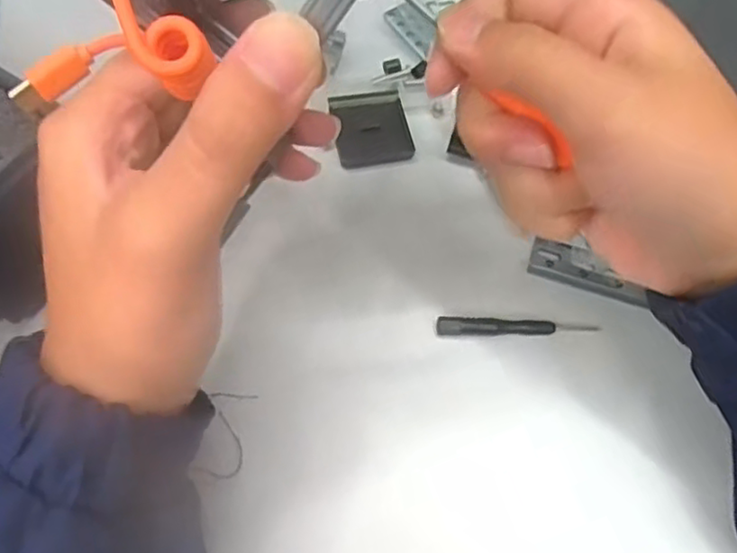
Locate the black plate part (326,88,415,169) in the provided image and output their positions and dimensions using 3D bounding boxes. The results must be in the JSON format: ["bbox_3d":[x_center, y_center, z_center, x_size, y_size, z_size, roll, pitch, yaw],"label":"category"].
[{"bbox_3d":[0.002,-0.075,0.329,0.038,0.007,0.039,-12,66,-8],"label":"black plate part"}]

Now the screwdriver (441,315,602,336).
[{"bbox_3d":[0.065,0.021,0.287,0.070,0.005,0.009,0,65,-3],"label":"screwdriver"}]

